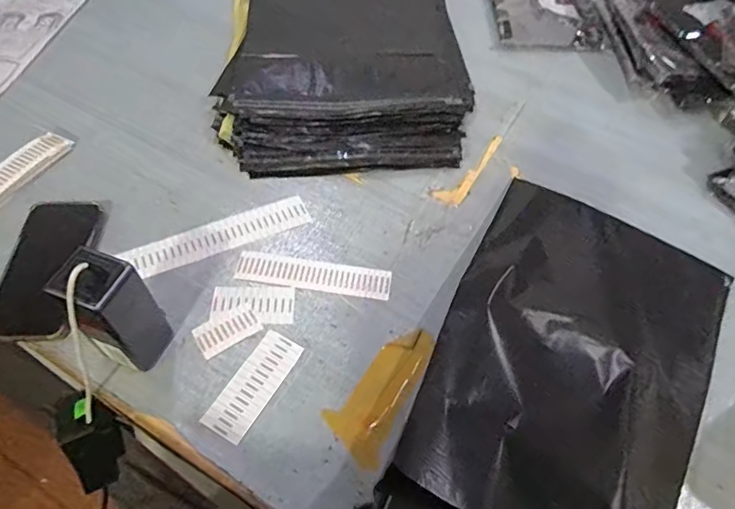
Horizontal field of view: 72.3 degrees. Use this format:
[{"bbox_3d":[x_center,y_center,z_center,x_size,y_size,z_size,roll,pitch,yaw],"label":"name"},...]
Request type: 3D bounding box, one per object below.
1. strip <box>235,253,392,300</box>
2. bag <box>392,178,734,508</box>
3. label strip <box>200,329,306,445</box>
[{"bbox_3d":[-0.060,0.024,0.563,0.170,0.004,0.036,7,55,2],"label":"strip"},{"bbox_3d":[0.211,0.078,0.481,0.248,0.082,0.381,25,58,13],"label":"bag"},{"bbox_3d":[-0.110,0.126,0.491,0.044,0.004,0.111,27,58,14],"label":"label strip"}]

